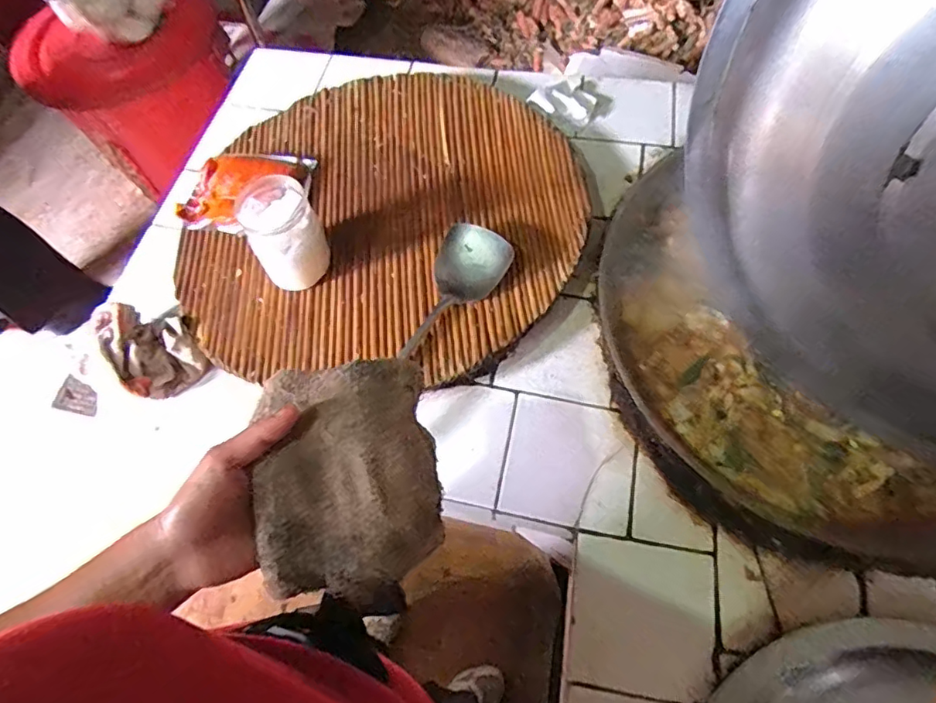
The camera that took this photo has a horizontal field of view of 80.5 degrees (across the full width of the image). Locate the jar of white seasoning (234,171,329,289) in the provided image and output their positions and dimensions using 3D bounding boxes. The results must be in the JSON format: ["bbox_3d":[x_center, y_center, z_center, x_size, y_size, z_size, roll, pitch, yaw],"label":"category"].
[{"bbox_3d":[-0.224,-0.143,0.685,0.081,0.125,0.084,-1,65,2],"label":"jar of white seasoning"}]

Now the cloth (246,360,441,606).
[{"bbox_3d":[-0.083,0.086,0.392,0.124,0.027,0.153,-6,83,-16],"label":"cloth"}]

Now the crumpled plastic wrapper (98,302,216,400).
[{"bbox_3d":[-0.402,-0.010,0.709,0.102,0.067,0.124,-34,68,-13],"label":"crumpled plastic wrapper"}]

